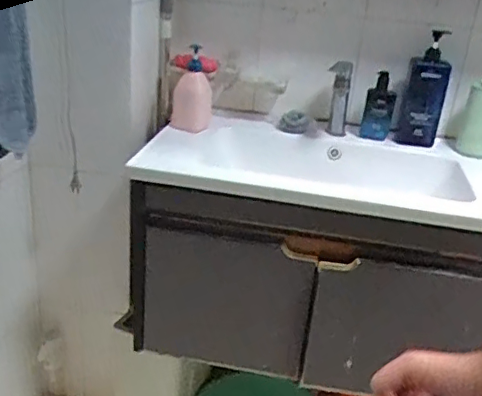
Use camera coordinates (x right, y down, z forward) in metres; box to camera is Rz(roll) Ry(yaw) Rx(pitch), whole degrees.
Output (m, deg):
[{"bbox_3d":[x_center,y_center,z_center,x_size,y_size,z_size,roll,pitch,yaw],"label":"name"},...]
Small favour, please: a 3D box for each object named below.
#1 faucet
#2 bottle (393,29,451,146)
[{"bbox_3d":[0.246,-0.252,1.407,0.050,0.177,0.055,12,25,15],"label":"faucet"},{"bbox_3d":[0.455,-0.271,1.388,0.109,0.267,0.089,15,26,20],"label":"bottle"}]

